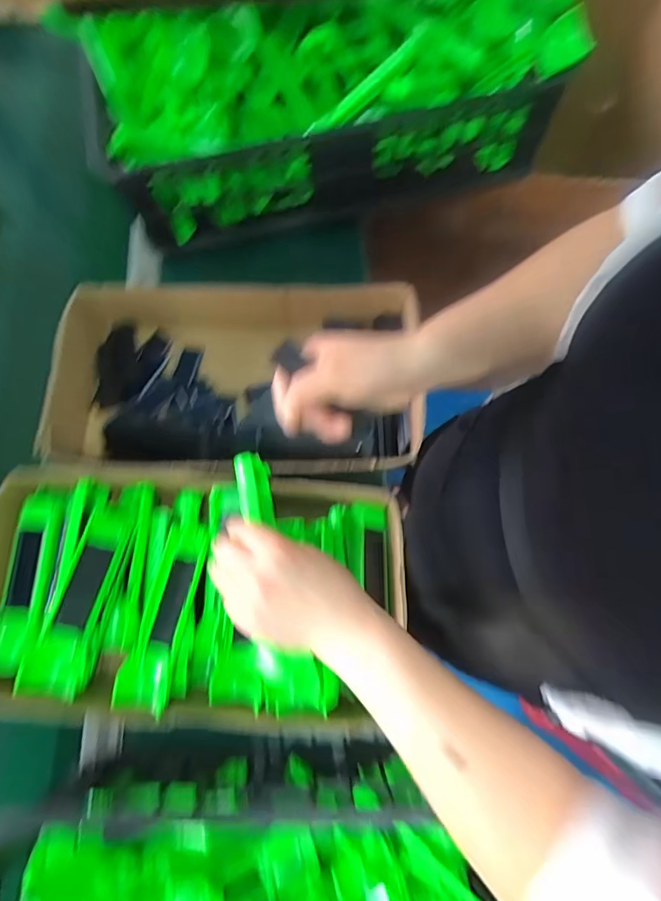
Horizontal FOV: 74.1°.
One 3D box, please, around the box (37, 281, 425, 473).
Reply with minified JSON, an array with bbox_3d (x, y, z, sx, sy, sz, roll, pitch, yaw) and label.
[{"bbox_3d":[-0.114,-0.075,0.565,0.413,0.139,0.231,2,73,1],"label":"box"}]

